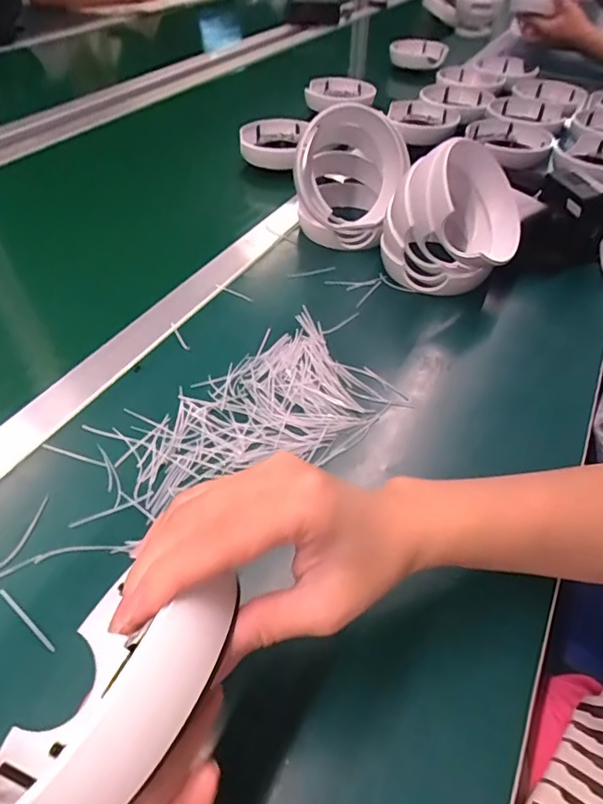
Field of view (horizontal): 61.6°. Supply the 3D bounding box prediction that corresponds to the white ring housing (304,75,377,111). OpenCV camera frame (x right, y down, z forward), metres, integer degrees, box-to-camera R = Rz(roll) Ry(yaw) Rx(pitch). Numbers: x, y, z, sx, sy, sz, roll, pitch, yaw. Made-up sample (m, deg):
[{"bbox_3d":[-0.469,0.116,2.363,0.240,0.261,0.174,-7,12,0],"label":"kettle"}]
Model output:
[{"bbox_3d":[0.060,-0.518,0.843,0.107,0.029,0.089,-15,50,-17],"label":"white ring housing"}]

